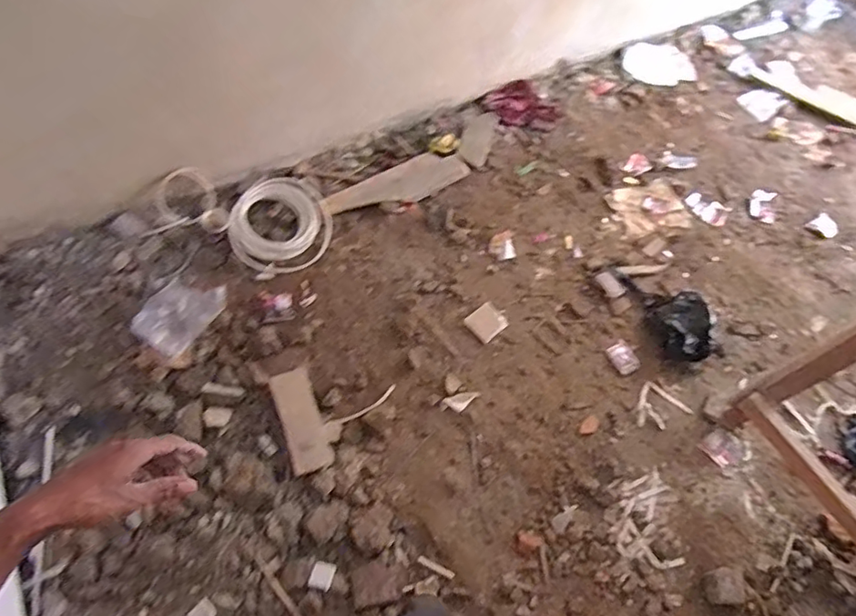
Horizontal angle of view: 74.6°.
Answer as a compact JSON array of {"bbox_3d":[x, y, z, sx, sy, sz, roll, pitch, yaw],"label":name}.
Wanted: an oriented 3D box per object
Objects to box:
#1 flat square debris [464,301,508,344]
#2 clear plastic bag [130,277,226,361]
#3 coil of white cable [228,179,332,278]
[{"bbox_3d":[0.187,0.045,1.785,0.117,0.007,0.104,-38,69,-23],"label":"flat square debris"},{"bbox_3d":[-0.737,0.012,1.677,0.175,0.028,0.259,33,59,-6],"label":"clear plastic bag"},{"bbox_3d":[-0.497,-0.280,1.873,0.321,0.081,0.332,2,60,-3],"label":"coil of white cable"}]

